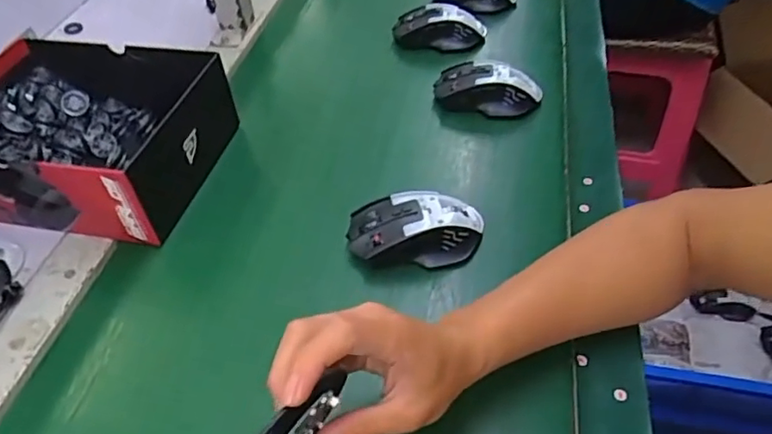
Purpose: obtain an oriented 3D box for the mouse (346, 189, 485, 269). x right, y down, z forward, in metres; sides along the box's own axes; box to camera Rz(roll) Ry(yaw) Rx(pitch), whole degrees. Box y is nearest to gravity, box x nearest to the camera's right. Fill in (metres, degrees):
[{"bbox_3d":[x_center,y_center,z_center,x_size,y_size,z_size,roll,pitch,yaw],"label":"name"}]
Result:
[{"bbox_3d":[0.026,0.009,0.501,0.115,0.032,0.060,-4,47,-1],"label":"mouse"}]

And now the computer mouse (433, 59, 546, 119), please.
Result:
[{"bbox_3d":[0.113,-0.143,0.645,0.116,0.039,0.061,11,48,13],"label":"computer mouse"}]

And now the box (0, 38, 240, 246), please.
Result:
[{"bbox_3d":[-0.302,-0.082,0.576,0.252,0.084,0.190,7,47,9],"label":"box"}]

